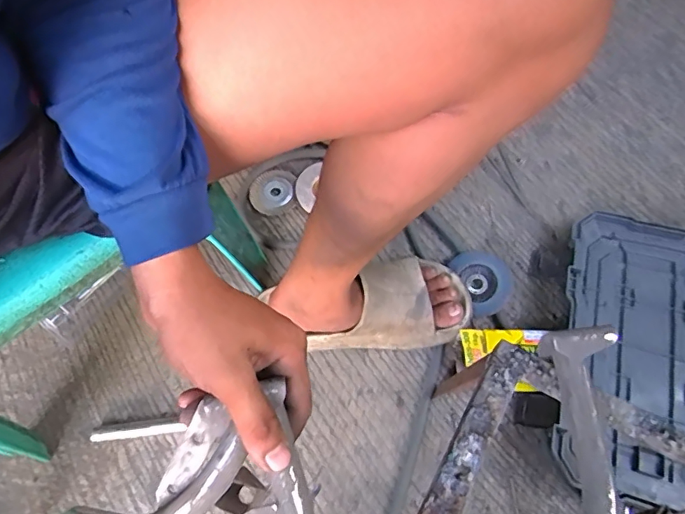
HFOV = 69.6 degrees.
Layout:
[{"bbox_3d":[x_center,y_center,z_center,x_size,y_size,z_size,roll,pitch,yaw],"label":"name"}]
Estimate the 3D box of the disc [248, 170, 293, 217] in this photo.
[{"bbox_3d":[-0.115,-0.104,0.783,0.073,0.005,0.072,-1,64,1],"label":"disc"}]

